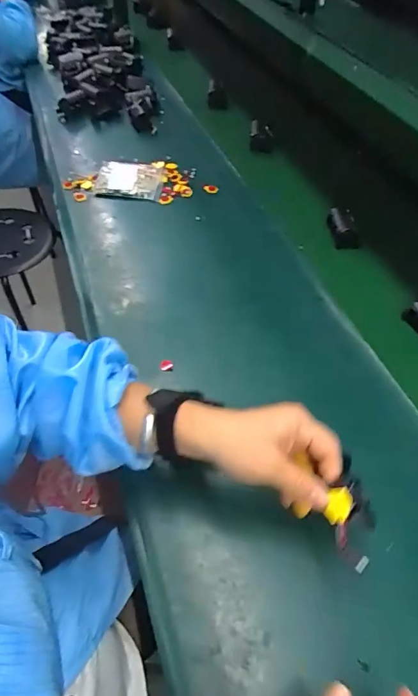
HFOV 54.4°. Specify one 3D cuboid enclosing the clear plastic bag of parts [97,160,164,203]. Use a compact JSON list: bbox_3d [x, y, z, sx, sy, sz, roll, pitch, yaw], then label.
[{"bbox_3d":[-0.157,-0.331,0.796,0.136,0.016,0.105,8,52,4],"label":"clear plastic bag of parts"}]

